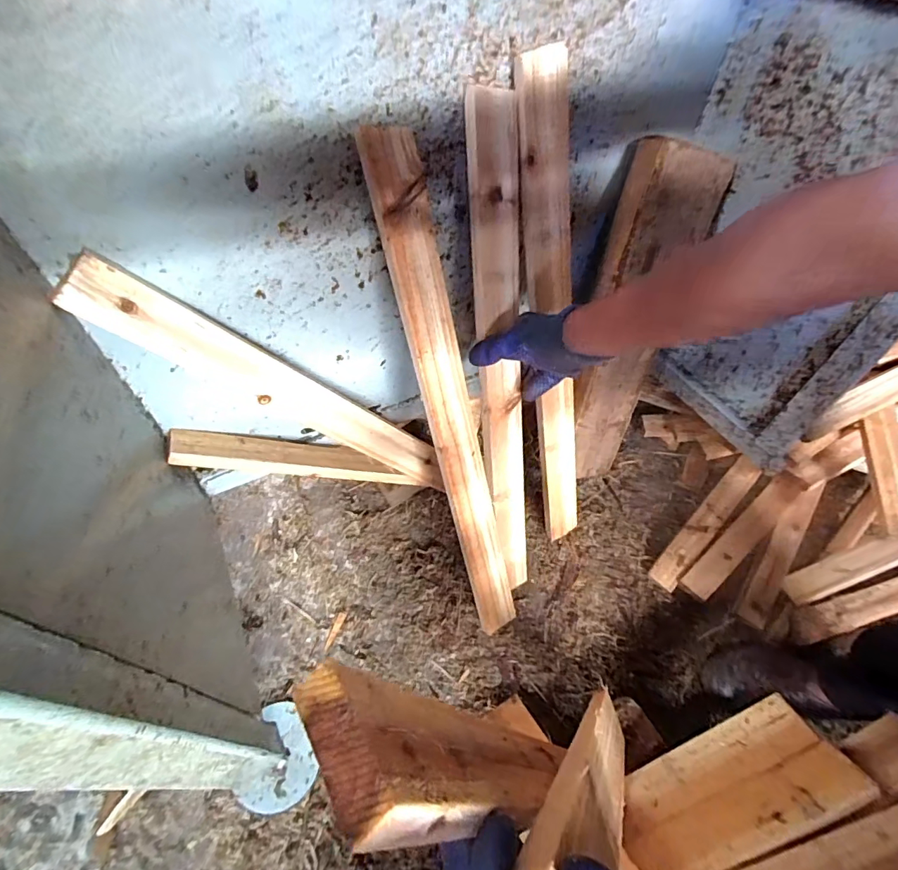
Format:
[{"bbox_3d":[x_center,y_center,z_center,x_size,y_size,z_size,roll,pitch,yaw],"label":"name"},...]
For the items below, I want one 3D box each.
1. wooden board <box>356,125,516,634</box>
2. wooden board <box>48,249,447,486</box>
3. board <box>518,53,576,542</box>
[{"bbox_3d":[0.008,-0.009,0.530,0.061,0.611,0.018,-23,25,-21],"label":"wooden board"},{"bbox_3d":[-0.162,-0.038,0.525,0.053,0.478,0.012,-53,42,5],"label":"wooden board"},{"bbox_3d":[0.137,-0.103,0.577,0.056,0.615,0.029,-30,37,-25],"label":"board"}]

